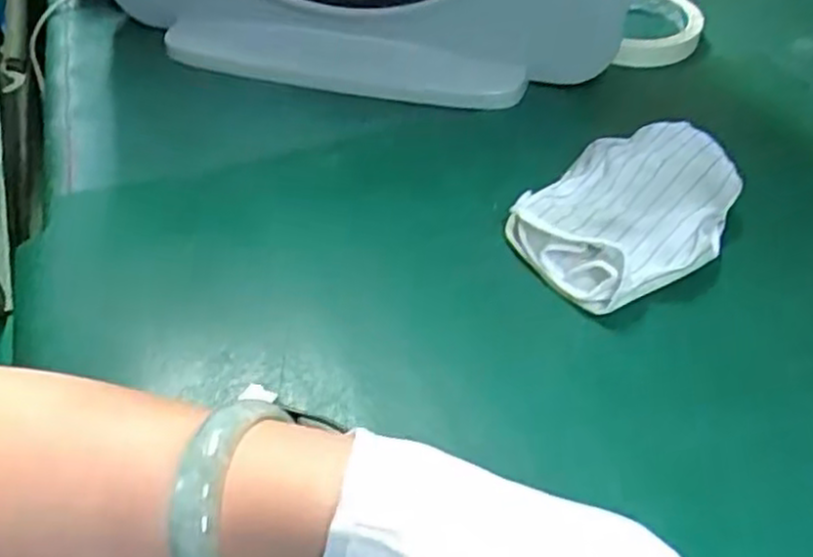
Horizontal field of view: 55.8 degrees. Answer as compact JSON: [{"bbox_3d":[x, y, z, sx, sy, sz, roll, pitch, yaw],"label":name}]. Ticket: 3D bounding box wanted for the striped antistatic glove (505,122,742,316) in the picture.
[{"bbox_3d":[0.116,-0.037,0.405,0.091,0.030,0.122,32,54,29],"label":"striped antistatic glove"}]

